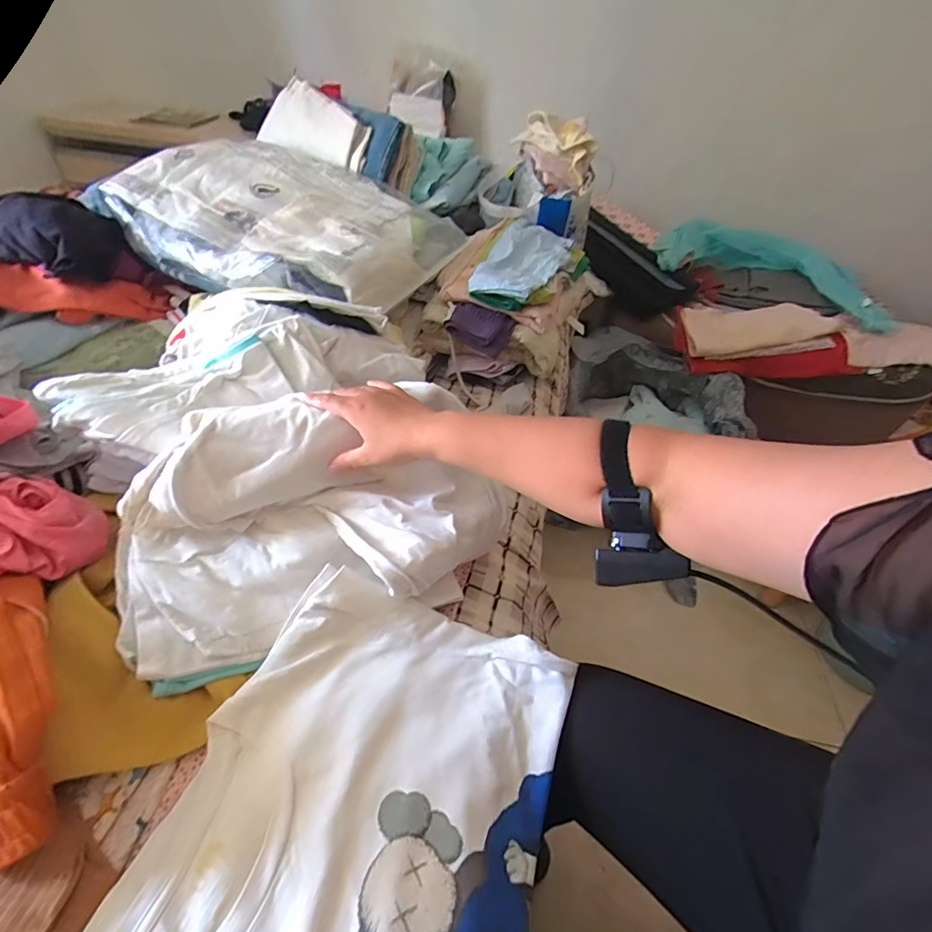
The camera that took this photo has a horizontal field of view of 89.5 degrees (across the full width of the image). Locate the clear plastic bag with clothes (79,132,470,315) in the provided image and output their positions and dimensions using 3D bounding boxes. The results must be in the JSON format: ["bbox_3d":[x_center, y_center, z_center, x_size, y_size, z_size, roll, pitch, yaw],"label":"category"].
[{"bbox_3d":[-0.315,-0.438,0.815,0.530,0.121,0.382,21,45,15],"label":"clear plastic bag with clothes"}]

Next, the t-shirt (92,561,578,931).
[{"bbox_3d":[-0.091,0.311,0.338,0.296,0.085,0.454,13,43,7],"label":"t-shirt"}]

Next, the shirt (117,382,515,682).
[{"bbox_3d":[-0.142,0.045,0.476,0.372,0.151,0.179,-11,46,-18],"label":"shirt"}]

